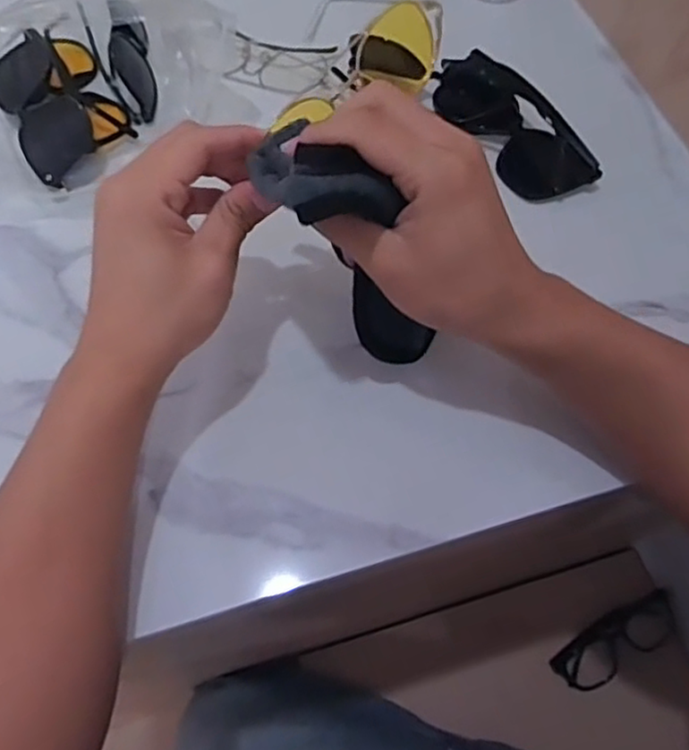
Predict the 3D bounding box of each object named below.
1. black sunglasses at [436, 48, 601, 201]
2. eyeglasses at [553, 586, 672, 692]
[{"bbox_3d":[0.120,-0.188,0.466,0.055,0.050,0.143,-29,67,-15],"label":"black sunglasses"},{"bbox_3d":[0.291,0.286,0.684,0.144,0.032,0.053,-26,66,-14],"label":"eyeglasses"}]

